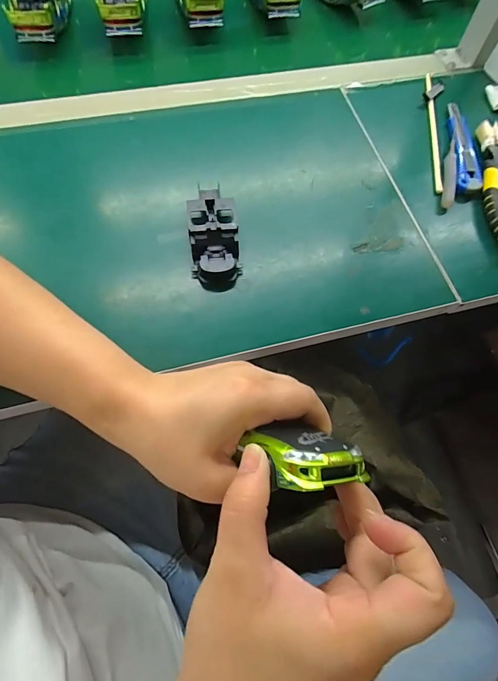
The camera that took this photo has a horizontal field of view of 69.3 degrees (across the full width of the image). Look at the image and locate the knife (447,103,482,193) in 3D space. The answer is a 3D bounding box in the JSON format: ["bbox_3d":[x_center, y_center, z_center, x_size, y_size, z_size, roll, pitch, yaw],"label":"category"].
[{"bbox_3d":[0.228,-0.206,0.389,0.023,0.021,0.125,8,69,1],"label":"knife"}]

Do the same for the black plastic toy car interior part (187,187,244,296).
[{"bbox_3d":[-0.031,-0.092,0.321,0.042,0.016,0.098,-6,70,-4],"label":"black plastic toy car interior part"}]

